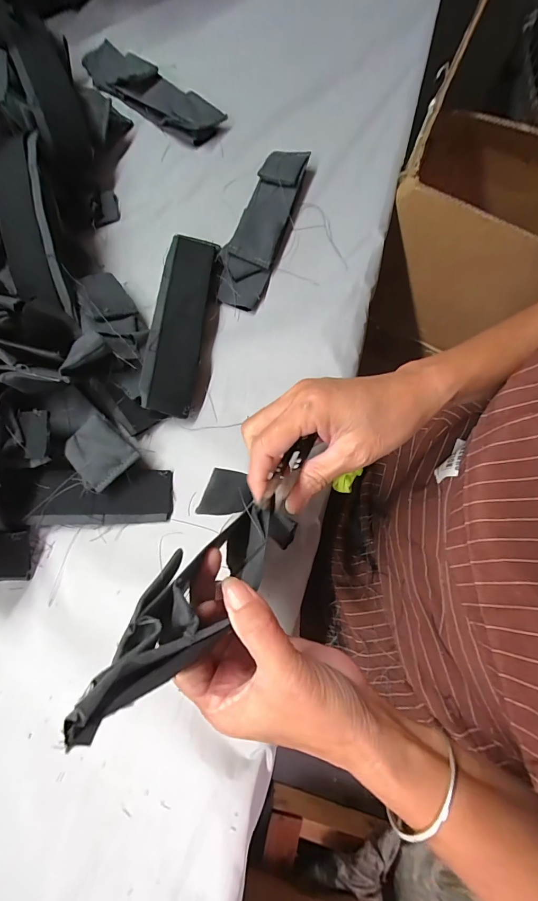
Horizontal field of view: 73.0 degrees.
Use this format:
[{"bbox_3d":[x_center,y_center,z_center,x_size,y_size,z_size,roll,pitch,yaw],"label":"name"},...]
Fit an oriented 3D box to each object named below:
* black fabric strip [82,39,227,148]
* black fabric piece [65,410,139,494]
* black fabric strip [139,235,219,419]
[{"bbox_3d":[-0.133,-0.406,0.411,0.192,0.028,0.047,39,78,8],"label":"black fabric strip"},{"bbox_3d":[-0.142,0.002,0.301,0.046,0.007,0.052,-44,89,-5],"label":"black fabric piece"},{"bbox_3d":[-0.082,-0.124,0.343,0.044,0.026,0.187,6,75,0],"label":"black fabric strip"}]

